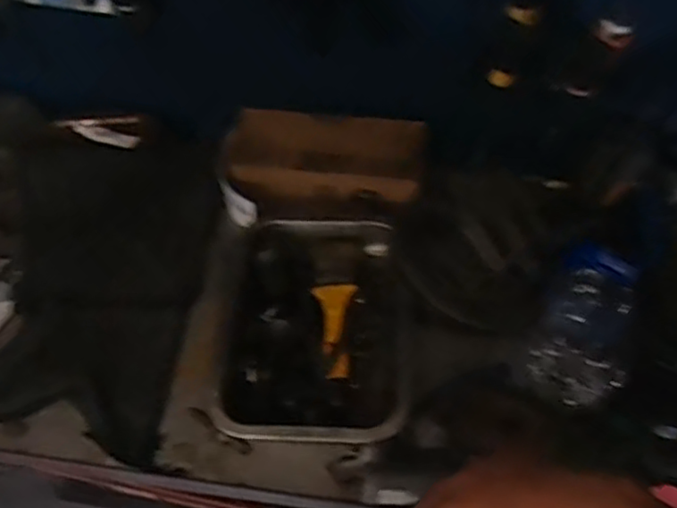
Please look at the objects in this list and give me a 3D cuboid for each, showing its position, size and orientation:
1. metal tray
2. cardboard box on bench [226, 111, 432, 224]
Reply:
[{"bbox_3d":[-0.024,0.071,0.694,0.190,0.039,0.257,7,53,4],"label":"metal tray"},{"bbox_3d":[-0.014,-0.095,0.762,0.220,0.082,0.098,8,53,5],"label":"cardboard box on bench"}]

